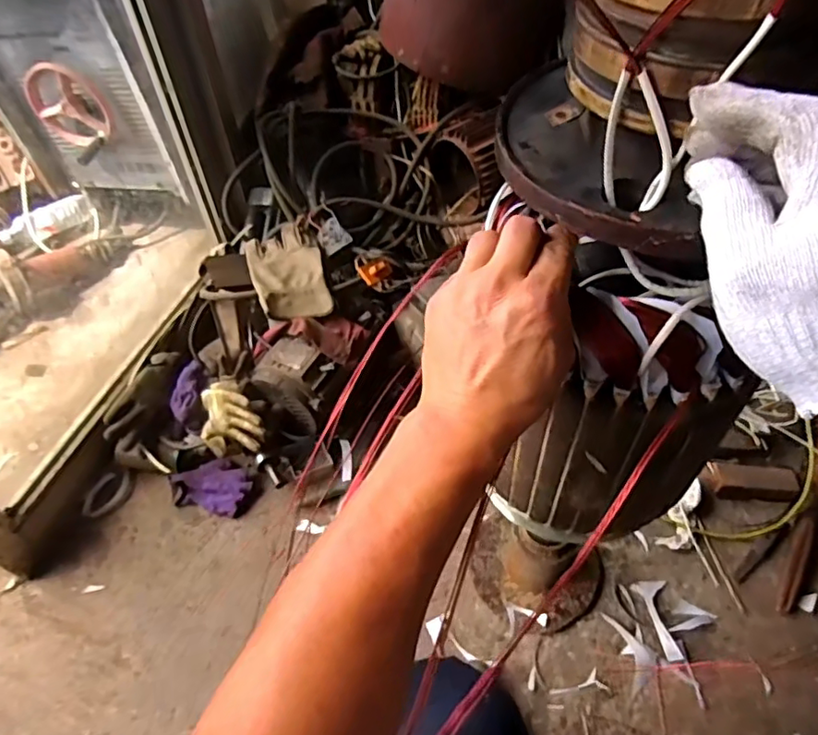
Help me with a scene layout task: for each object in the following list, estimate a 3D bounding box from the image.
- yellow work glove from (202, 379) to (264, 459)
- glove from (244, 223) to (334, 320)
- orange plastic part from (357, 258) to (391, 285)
[{"bbox_3d":[-0.317,0.097,1.015,0.095,0.099,0.146,-27,54,-18],"label":"yellow work glove"},{"bbox_3d":[-0.220,-0.174,1.058,0.127,0.046,0.221,-17,52,-11],"label":"glove"},{"bbox_3d":[-0.060,-0.174,1.061,0.057,0.024,0.035,-29,55,-19],"label":"orange plastic part"}]

